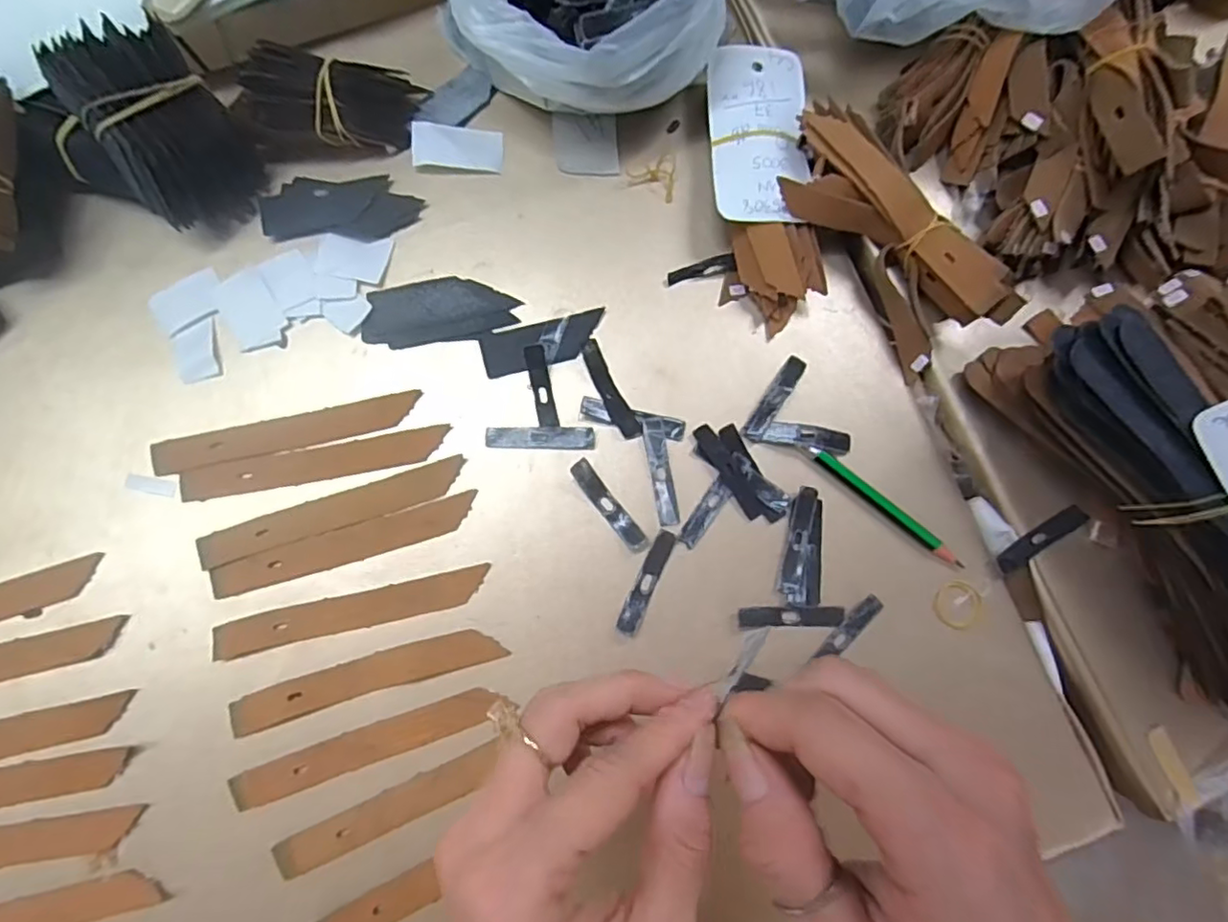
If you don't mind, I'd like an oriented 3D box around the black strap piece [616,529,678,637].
[{"bbox_3d":[0.016,0.059,0.302,0.011,0.005,0.052,24,81,1],"label":"black strap piece"}]

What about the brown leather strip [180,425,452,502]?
[{"bbox_3d":[-0.145,0.001,0.302,0.125,0.004,0.017,-11,82,-5],"label":"brown leather strip"}]

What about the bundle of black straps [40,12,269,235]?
[{"bbox_3d":[-0.213,-0.151,0.290,0.069,0.062,0.066,-35,85,-8],"label":"bundle of black straps"}]

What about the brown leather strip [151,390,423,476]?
[{"bbox_3d":[-0.159,-0.014,0.305,0.126,0.004,0.017,-13,82,-5],"label":"brown leather strip"}]

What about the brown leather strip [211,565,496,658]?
[{"bbox_3d":[-0.123,0.072,0.294,0.125,0.004,0.017,-12,82,-5],"label":"brown leather strip"}]

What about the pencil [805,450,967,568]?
[{"bbox_3d":[0.136,0.023,0.311,0.092,0.007,0.008,38,81,3],"label":"pencil"}]

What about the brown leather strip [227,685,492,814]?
[{"bbox_3d":[-0.113,0.132,0.287,0.117,0.004,0.018,-18,84,-10],"label":"brown leather strip"}]

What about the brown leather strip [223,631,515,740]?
[{"bbox_3d":[-0.115,0.100,0.289,0.122,0.004,0.018,-15,82,-5],"label":"brown leather strip"}]

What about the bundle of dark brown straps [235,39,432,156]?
[{"bbox_3d":[-0.147,-0.181,0.313,0.088,0.032,0.041,1,81,-3],"label":"bundle of dark brown straps"}]

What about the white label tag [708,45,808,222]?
[{"bbox_3d":[0.076,-0.170,0.321,0.050,0.006,0.100,1,79,-4],"label":"white label tag"}]

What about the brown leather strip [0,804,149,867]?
[{"bbox_3d":[-0.271,0.168,0.268,0.123,0.007,0.018,-6,82,-4],"label":"brown leather strip"}]

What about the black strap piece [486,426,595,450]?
[{"bbox_3d":[-0.037,-0.012,0.310,0.053,0.005,0.012,1,81,-3],"label":"black strap piece"}]

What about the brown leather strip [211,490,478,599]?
[{"bbox_3d":[-0.128,0.040,0.299,0.123,0.005,0.018,-17,83,-6],"label":"brown leather strip"}]

